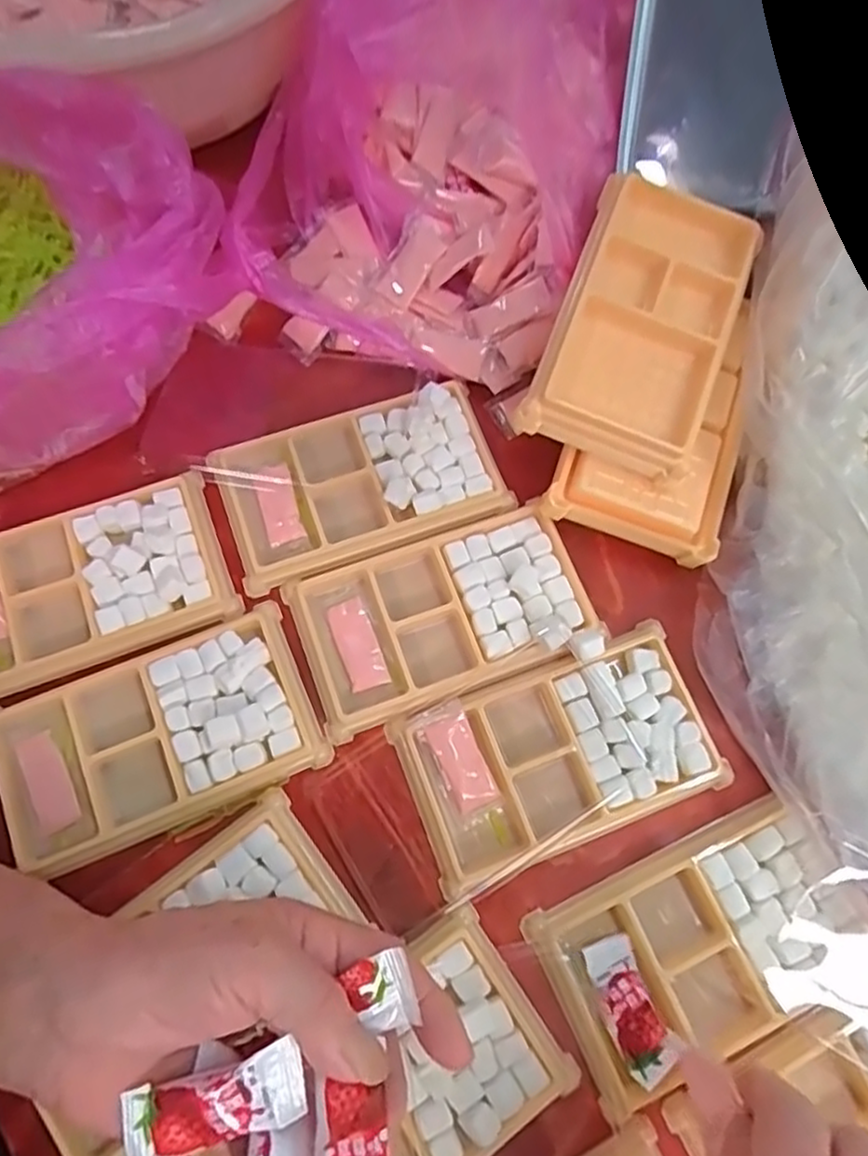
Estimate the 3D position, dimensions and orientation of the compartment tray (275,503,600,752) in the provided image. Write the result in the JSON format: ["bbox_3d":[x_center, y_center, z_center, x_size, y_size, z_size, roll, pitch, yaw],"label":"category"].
[{"bbox_3d":[0.004,0.018,0.326,0.132,0.022,0.078,-17,73,-8],"label":"compartment tray"}]

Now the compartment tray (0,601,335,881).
[{"bbox_3d":[-0.124,0.070,0.302,0.136,0.012,0.077,-22,74,-9],"label":"compartment tray"}]

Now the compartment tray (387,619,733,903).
[{"bbox_3d":[0.057,0.079,0.310,0.134,0.012,0.077,-20,74,-8],"label":"compartment tray"}]

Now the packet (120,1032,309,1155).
[{"bbox_3d":[-0.070,0.168,0.217,0.056,0.010,0.022,-16,73,-6],"label":"packet"}]

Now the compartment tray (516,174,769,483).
[{"bbox_3d":[0.099,-0.122,0.326,0.077,0.020,0.136,22,79,1],"label":"compartment tray"}]

